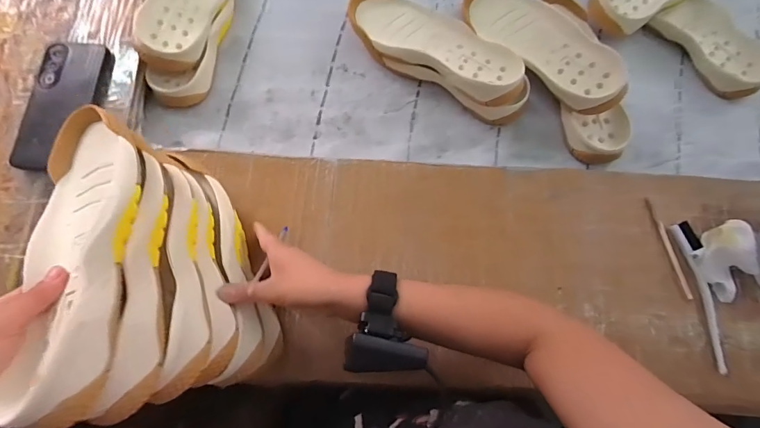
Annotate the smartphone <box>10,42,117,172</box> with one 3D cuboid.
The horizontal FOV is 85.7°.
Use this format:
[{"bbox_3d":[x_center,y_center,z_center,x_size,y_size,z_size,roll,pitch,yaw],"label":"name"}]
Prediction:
[{"bbox_3d":[-0.386,-0.131,0.498,0.076,0.018,0.162,11,82,-3],"label":"smartphone"}]

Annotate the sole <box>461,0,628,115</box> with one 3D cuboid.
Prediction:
[{"bbox_3d":[0.218,-0.230,0.551,0.073,0.051,0.249,-37,68,-9],"label":"sole"}]

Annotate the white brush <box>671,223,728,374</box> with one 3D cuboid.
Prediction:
[{"bbox_3d":[0.374,0.094,0.470,0.024,0.013,0.172,-7,77,-3],"label":"white brush"}]

